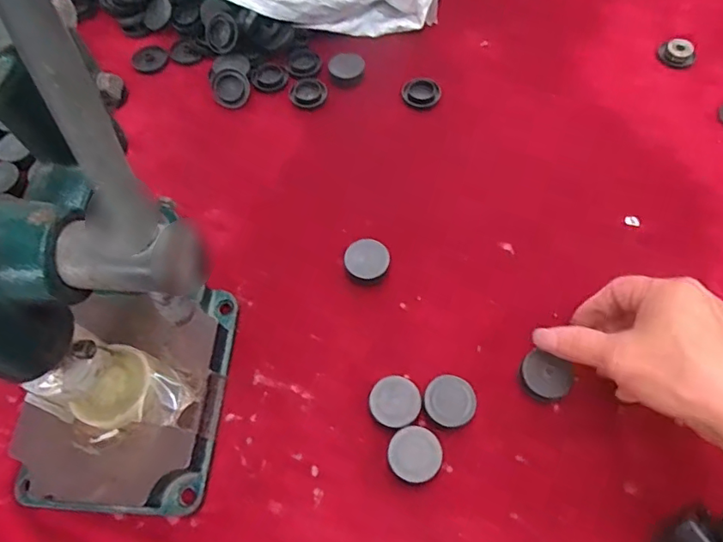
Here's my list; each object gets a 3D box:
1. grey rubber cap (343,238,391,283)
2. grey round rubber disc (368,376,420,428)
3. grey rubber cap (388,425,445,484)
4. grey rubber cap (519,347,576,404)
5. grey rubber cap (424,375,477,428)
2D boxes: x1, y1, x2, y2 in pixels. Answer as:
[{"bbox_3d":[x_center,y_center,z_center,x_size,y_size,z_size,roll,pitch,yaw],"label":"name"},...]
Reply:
[{"bbox_3d":[0.004,-0.010,0.385,0.034,0.008,0.033,-2,72,-3],"label":"grey rubber cap"},{"bbox_3d":[0.022,0.086,0.344,0.031,0.016,0.031,-1,63,2],"label":"grey round rubber disc"},{"bbox_3d":[0.033,0.114,0.325,0.032,0.017,0.031,-1,63,2],"label":"grey rubber cap"},{"bbox_3d":[0.119,0.070,0.344,0.033,0.008,0.028,23,88,10],"label":"grey rubber cap"},{"bbox_3d":[0.056,0.085,0.340,0.031,0.017,0.031,-1,63,2],"label":"grey rubber cap"}]

